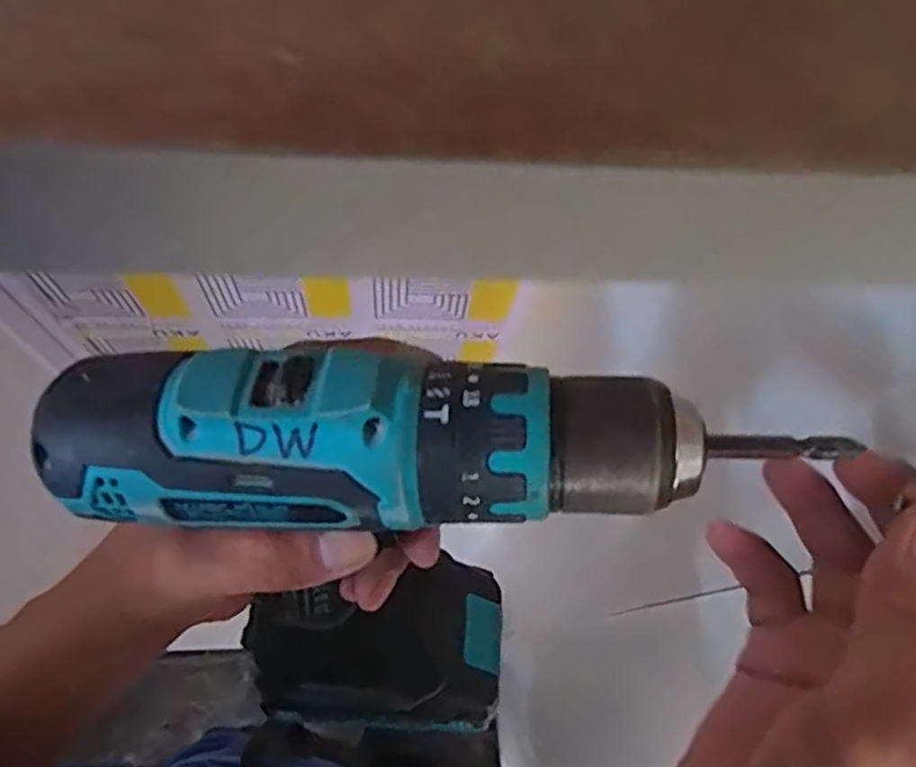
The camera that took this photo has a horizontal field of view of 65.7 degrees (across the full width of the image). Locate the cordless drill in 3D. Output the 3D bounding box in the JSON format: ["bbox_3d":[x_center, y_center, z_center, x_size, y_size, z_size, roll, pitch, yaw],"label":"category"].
[{"bbox_3d":[-0.016,0.076,0.262,0.206,0.201,0.089,4,65,-1],"label":"cordless drill"}]

